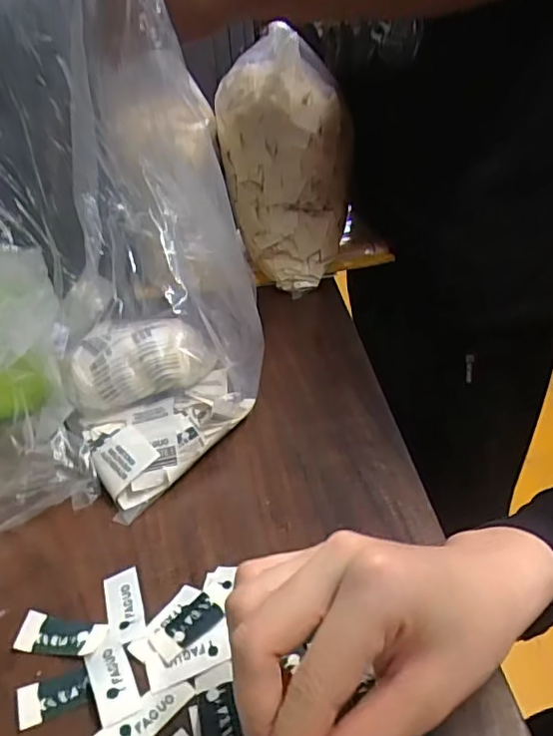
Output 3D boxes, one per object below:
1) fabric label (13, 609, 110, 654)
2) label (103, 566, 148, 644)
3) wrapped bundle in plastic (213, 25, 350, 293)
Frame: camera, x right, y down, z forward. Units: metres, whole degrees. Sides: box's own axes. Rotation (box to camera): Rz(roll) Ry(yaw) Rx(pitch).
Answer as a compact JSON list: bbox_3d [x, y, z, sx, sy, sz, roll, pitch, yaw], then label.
[{"bbox_3d":[-0.116,0.145,0.316,0.048,0.005,0.019,4,45,7],"label":"fabric label"},{"bbox_3d":[-0.086,0.134,0.330,0.020,0.005,0.046,-15,32,-14],"label":"label"},{"bbox_3d":[0.008,-0.209,0.629,0.117,0.247,0.090,27,45,37],"label":"wrapped bundle in plastic"}]

